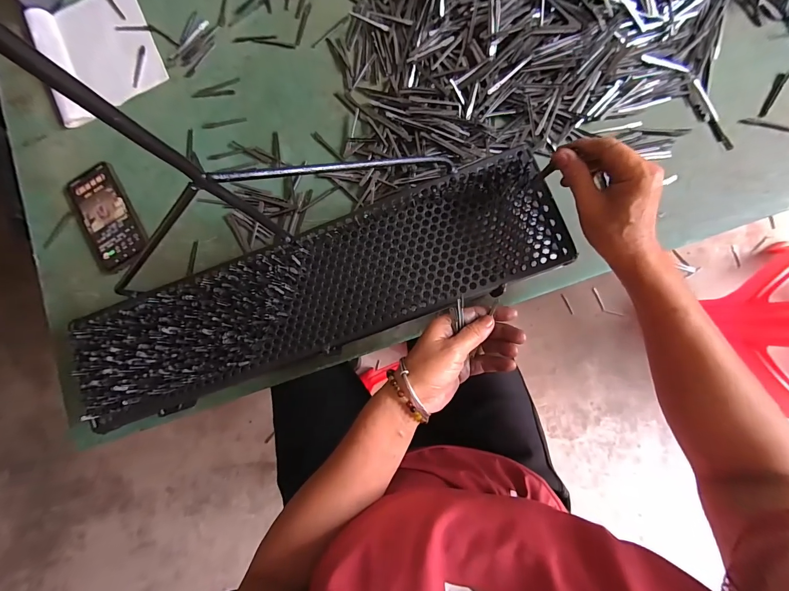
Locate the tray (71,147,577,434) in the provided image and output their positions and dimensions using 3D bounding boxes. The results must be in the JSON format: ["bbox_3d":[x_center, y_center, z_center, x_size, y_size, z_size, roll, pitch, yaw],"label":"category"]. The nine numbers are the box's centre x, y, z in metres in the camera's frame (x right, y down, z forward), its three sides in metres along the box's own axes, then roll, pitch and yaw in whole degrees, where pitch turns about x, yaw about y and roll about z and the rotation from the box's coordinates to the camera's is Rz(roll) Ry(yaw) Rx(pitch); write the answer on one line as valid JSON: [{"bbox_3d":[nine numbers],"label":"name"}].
[{"bbox_3d":[-0.094,-0.002,0.391,0.578,0.034,0.147,-21,83,2],"label":"tray"}]

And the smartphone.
[{"bbox_3d":[-0.427,-0.113,0.491,0.083,0.012,0.161,-29,83,2],"label":"smartphone"}]

